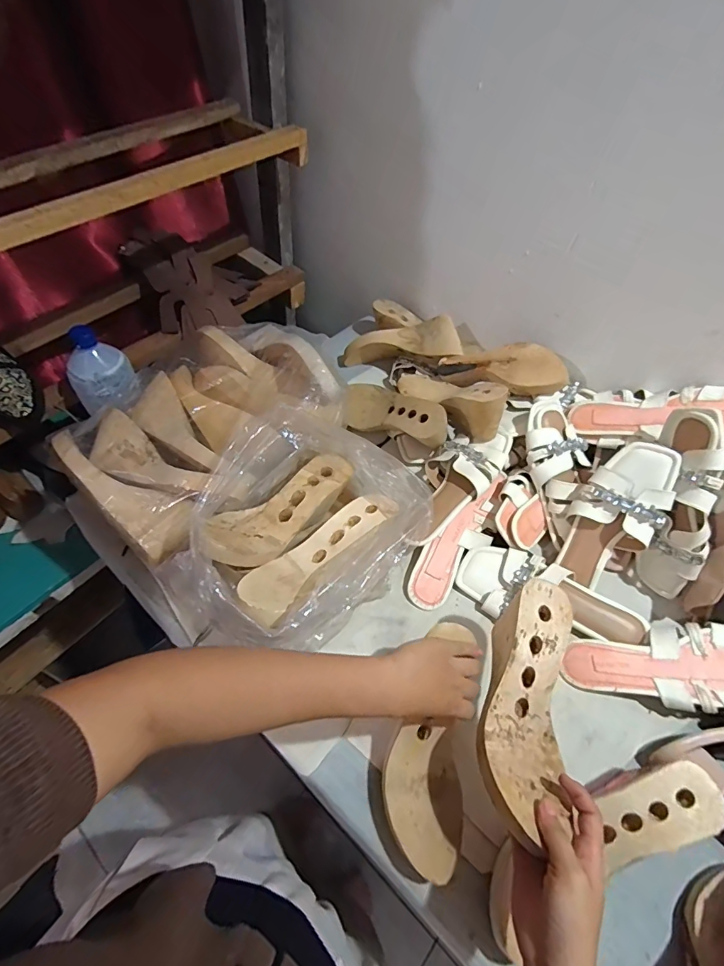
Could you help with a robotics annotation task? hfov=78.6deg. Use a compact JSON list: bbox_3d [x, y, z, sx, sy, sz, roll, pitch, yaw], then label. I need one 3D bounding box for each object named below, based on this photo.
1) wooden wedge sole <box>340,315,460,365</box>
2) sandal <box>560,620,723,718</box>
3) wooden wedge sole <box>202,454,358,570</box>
[{"bbox_3d":[0.078,-0.253,0.811,0.208,0.061,0.068,0,52,24],"label":"wooden wedge sole"},{"bbox_3d":[0.381,0.226,0.549,0.242,0.038,0.106,-6,54,12],"label":"sandal"},{"bbox_3d":[-0.102,0.036,0.557,0.076,0.086,0.235,36,46,19],"label":"wooden wedge sole"}]

